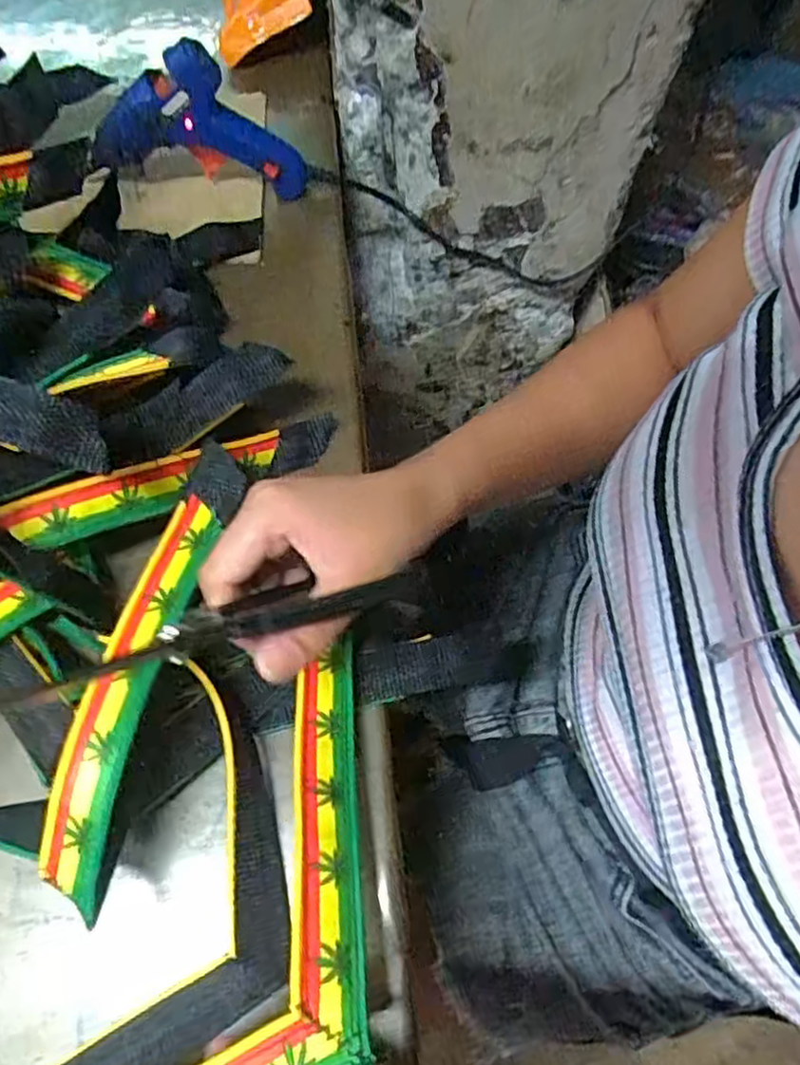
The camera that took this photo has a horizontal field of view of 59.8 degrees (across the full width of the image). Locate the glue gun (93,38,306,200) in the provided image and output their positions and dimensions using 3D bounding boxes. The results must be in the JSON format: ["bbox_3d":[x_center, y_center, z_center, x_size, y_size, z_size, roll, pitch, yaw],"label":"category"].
[{"bbox_3d":[-0.123,-0.246,0.421,0.122,0.082,0.030,3,67,0],"label":"glue gun"}]

